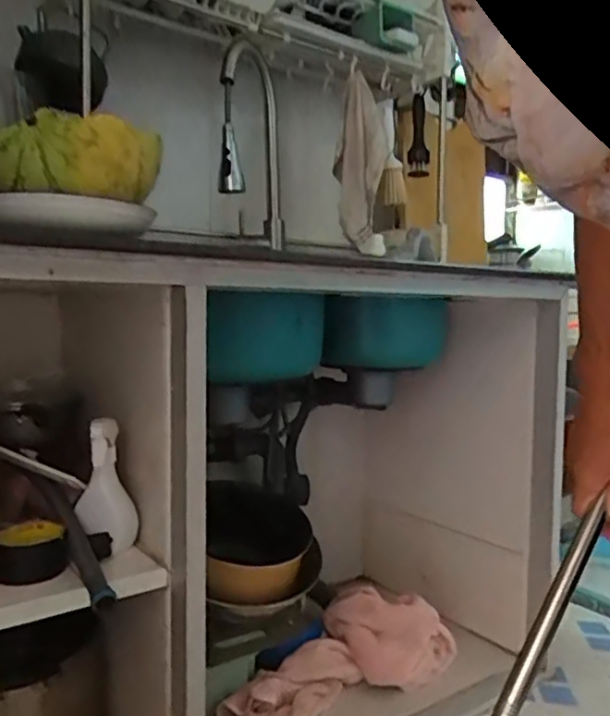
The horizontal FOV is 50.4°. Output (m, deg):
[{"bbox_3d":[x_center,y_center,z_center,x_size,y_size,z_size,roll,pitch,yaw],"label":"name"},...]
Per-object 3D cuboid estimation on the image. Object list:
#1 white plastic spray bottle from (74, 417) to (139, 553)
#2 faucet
[{"bbox_3d":[-0.270,0.178,0.879,0.059,0.184,0.066,2,4,31],"label":"white plastic spray bottle"},{"bbox_3d":[-0.098,-0.417,1.267,0.087,0.362,0.282,1,3,5],"label":"faucet"}]

